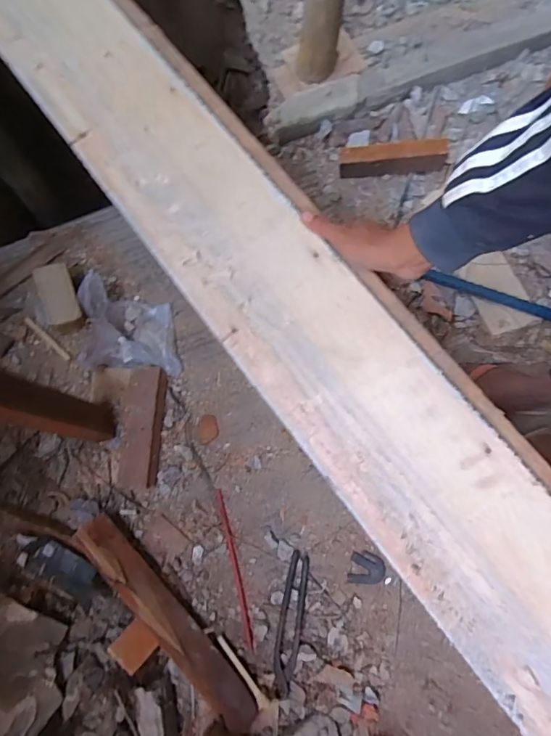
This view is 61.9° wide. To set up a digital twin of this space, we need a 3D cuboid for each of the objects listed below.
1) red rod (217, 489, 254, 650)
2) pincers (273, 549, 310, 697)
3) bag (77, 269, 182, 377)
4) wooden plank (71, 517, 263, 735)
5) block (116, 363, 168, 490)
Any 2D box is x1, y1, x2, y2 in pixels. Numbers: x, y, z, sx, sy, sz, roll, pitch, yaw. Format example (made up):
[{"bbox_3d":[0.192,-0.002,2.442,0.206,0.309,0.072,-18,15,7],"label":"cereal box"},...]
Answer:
[{"bbox_3d":[-0.073,0.352,0.820,0.012,0.013,0.267,-14,77,-3],"label":"red rod"},{"bbox_3d":[0.026,0.429,0.785,0.039,0.015,0.216,10,77,3],"label":"pincers"},{"bbox_3d":[-0.277,-0.077,0.878,0.192,0.080,0.164,6,77,2],"label":"bag"},{"bbox_3d":[-0.183,0.418,0.766,0.061,0.059,0.410,-43,80,-9],"label":"wooden plank"},{"bbox_3d":[-0.248,0.108,0.852,0.074,0.058,0.218,1,76,1],"label":"block"}]

